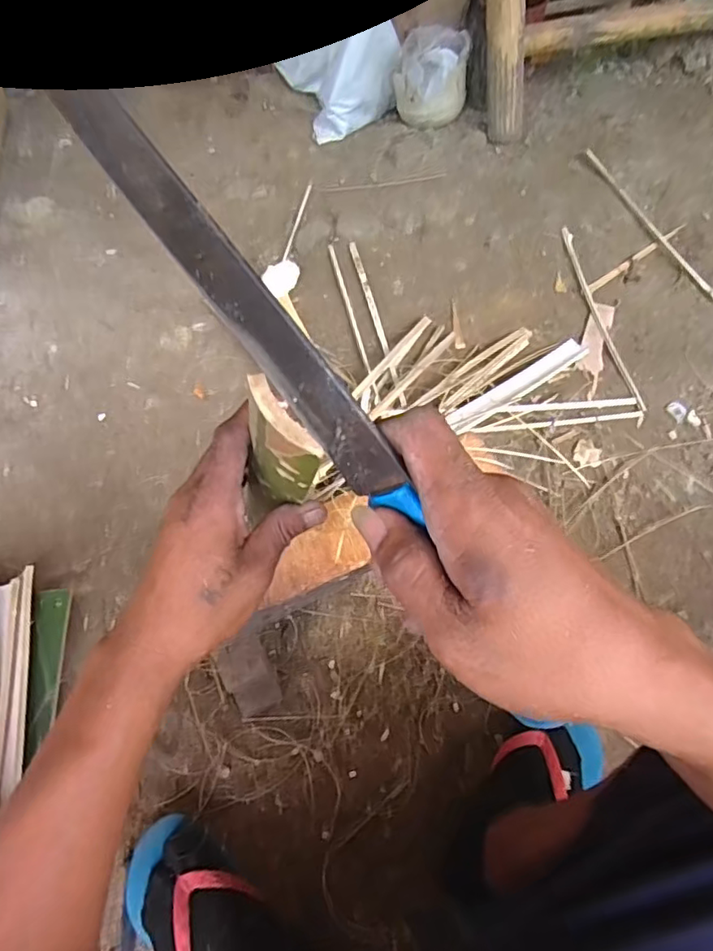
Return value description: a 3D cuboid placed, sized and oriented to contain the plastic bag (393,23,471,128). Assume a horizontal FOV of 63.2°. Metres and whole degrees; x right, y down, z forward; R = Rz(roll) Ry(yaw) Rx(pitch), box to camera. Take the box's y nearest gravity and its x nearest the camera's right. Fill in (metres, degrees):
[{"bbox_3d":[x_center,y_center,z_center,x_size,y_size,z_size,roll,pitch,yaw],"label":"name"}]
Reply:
[{"bbox_3d":[0.166,-0.881,1.306,0.167,0.196,0.137,8,58,3],"label":"plastic bag"}]

